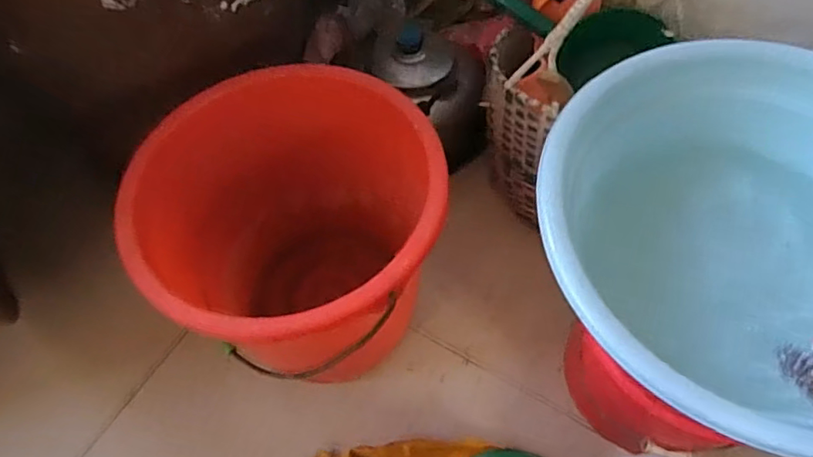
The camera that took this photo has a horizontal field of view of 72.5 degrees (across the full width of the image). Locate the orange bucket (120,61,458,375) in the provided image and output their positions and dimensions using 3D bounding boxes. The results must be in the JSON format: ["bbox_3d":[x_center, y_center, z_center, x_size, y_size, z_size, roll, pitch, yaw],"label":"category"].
[{"bbox_3d":[-0.113,0.039,0.677,0.309,0.324,0.299,-1,59,2],"label":"orange bucket"}]

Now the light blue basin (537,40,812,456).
[{"bbox_3d":[0.298,0.017,0.496,0.366,0.135,0.344,-1,59,2],"label":"light blue basin"}]

